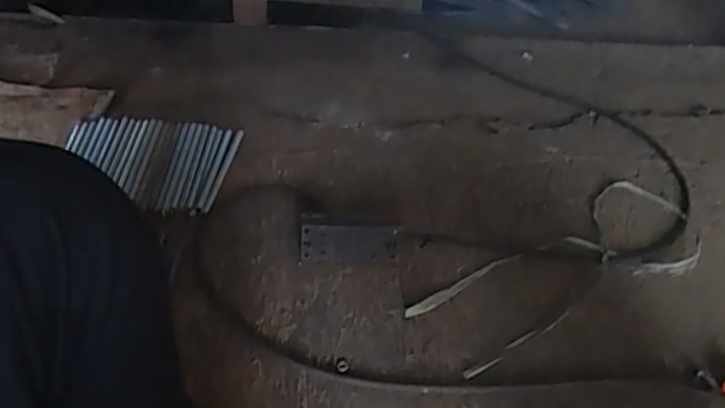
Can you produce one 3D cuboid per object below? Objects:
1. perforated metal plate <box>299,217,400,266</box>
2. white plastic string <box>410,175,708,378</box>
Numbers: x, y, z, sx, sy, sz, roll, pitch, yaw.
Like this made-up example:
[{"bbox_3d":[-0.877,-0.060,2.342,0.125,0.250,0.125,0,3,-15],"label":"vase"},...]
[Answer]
[{"bbox_3d":[-0.018,0.053,0.850,0.131,0.065,0.007,4,22,-1],"label":"perforated metal plate"},{"bbox_3d":[0.298,0.093,0.875,0.479,0.014,0.169,-23,45,-31],"label":"white plastic string"}]

